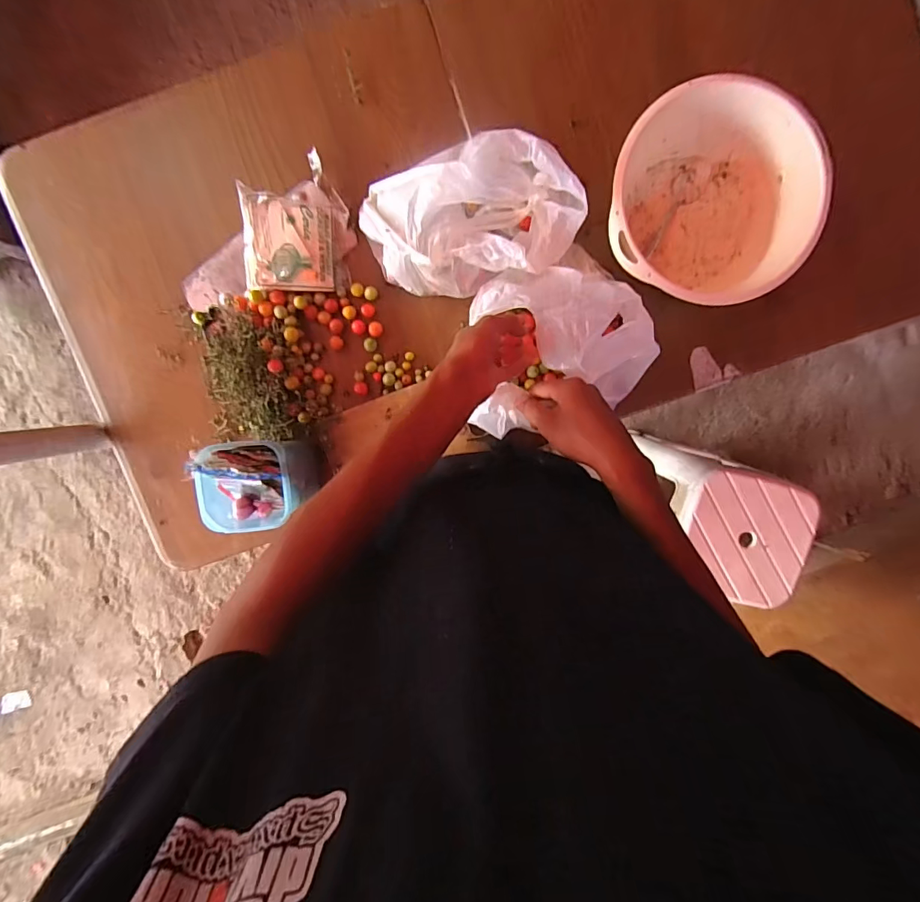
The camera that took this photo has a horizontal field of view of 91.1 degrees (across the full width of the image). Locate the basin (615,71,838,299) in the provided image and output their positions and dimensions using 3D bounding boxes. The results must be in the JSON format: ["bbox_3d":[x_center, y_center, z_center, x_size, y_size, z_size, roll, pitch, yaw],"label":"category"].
[{"bbox_3d":[0.299,-0.298,0.561,0.240,0.099,0.221,0,95,-3],"label":"basin"}]

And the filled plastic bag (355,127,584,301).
[{"bbox_3d":[0.007,-0.290,0.541,0.261,0.130,0.165,-5,95,-2],"label":"filled plastic bag"}]

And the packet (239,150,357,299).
[{"bbox_3d":[-0.213,-0.297,0.591,0.132,0.034,0.168,-1,95,-3],"label":"packet"}]

